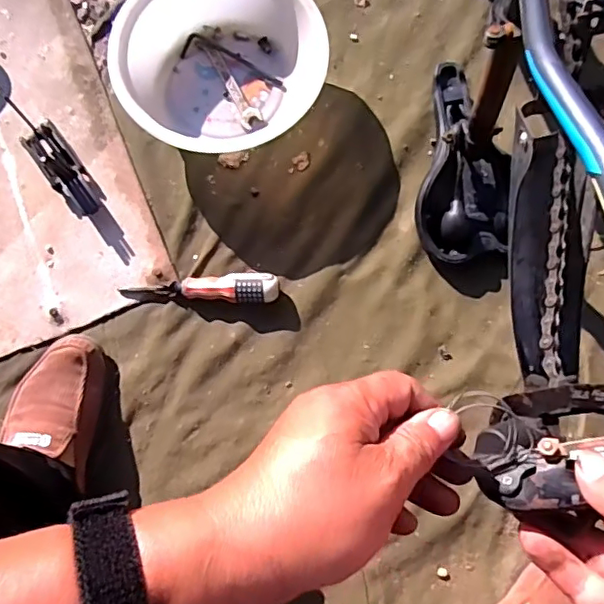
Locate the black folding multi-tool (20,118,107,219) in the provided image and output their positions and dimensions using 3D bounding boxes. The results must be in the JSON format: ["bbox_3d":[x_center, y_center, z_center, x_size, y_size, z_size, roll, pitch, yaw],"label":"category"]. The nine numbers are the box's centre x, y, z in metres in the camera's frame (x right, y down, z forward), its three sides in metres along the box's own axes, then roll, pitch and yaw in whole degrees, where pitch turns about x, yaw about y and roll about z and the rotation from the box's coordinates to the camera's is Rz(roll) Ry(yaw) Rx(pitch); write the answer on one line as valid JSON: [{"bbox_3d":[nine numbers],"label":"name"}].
[{"bbox_3d":[-0.291,-0.163,0.684,0.048,0.029,0.128,-38,82,-6],"label":"black folding multi-tool"}]

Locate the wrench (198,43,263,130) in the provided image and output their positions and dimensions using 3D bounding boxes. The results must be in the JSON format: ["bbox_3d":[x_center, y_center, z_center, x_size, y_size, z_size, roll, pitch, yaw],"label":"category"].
[{"bbox_3d":[-0.093,-0.277,0.708,0.025,0.006,0.128,-32,81,-5],"label":"wrench"}]

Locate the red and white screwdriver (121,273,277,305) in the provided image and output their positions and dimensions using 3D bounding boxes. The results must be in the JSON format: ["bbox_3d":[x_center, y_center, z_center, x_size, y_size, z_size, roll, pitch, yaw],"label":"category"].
[{"bbox_3d":[-0.120,-0.019,0.666,0.183,0.025,0.034,3,80,1],"label":"red and white screwdriver"}]

